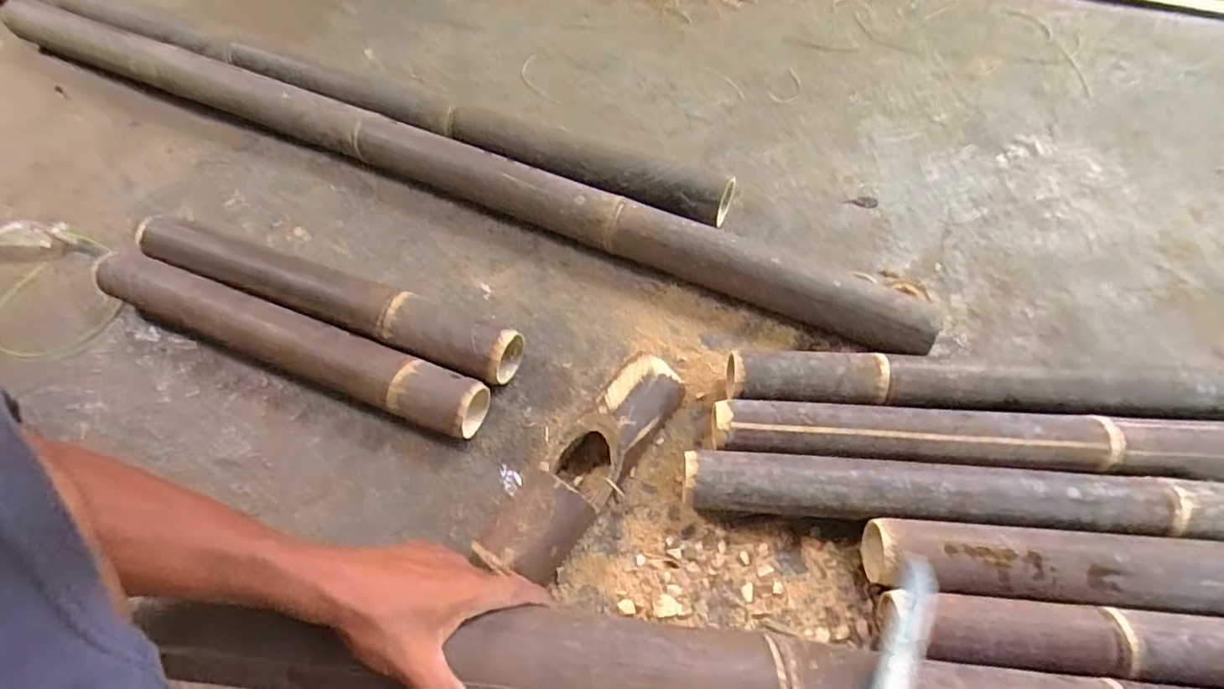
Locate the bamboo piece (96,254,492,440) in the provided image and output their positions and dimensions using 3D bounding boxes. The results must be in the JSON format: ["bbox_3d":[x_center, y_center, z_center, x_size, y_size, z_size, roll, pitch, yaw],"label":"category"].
[{"bbox_3d":[-0.411,-0.005,0.728,0.559,0.073,0.074,18,60,15],"label":"bamboo piece"}]

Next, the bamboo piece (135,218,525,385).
[{"bbox_3d":[-0.381,-0.062,0.764,0.552,0.084,0.073,18,60,12],"label":"bamboo piece"}]

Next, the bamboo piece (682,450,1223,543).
[{"bbox_3d":[0.342,0.155,0.588,0.533,0.057,0.058,3,57,5],"label":"bamboo piece"}]

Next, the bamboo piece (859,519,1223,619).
[{"bbox_3d":[0.488,0.212,0.532,0.481,0.053,0.063,3,57,5],"label":"bamboo piece"}]

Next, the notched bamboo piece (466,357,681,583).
[{"bbox_3d":[-0.024,0.125,0.628,0.080,0.061,0.271,32,64,22],"label":"notched bamboo piece"}]

